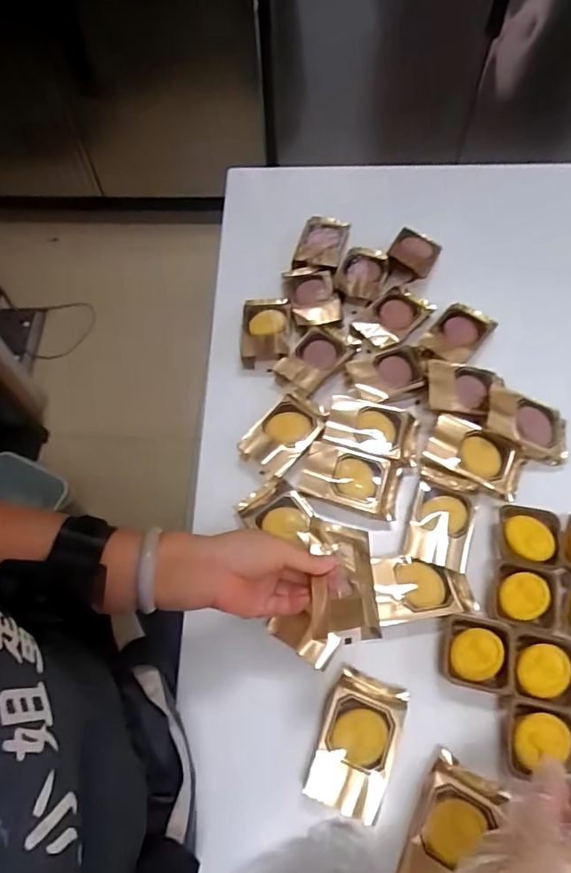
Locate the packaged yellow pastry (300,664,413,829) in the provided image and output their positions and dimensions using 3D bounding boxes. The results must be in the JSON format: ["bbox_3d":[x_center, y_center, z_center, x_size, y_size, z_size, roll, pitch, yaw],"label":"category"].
[{"bbox_3d":[0.064,0.276,0.470,0.067,0.031,0.108,18,64,11],"label":"packaged yellow pastry"}]

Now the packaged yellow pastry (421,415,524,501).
[{"bbox_3d":[0.212,0.023,0.583,0.105,0.024,0.072,22,65,13],"label":"packaged yellow pastry"}]

